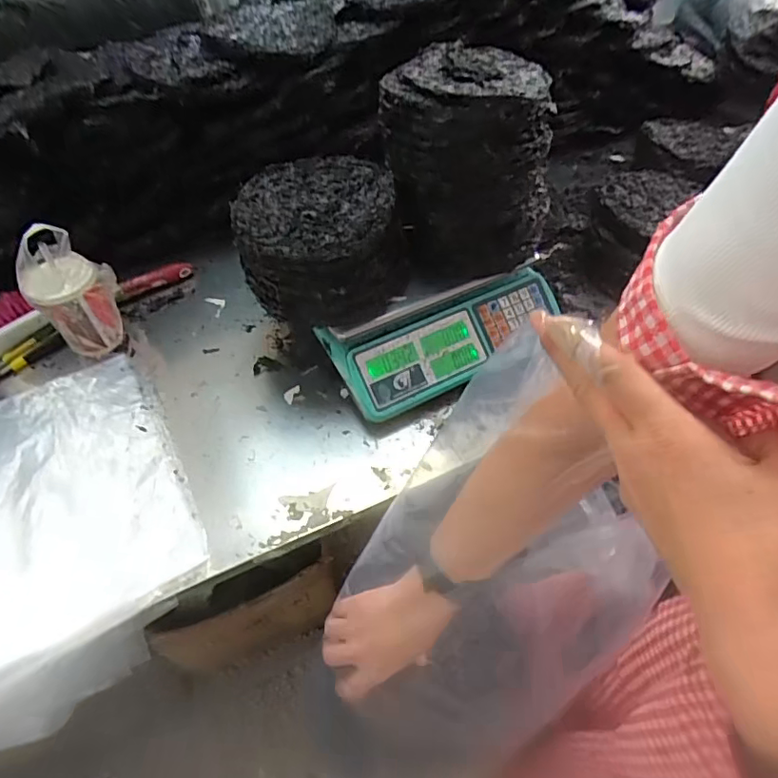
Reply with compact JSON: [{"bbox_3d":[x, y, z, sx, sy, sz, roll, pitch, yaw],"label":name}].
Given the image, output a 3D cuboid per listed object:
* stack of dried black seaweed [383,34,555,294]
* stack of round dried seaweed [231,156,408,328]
[{"bbox_3d":[0.095,-0.293,0.711,0.198,0.211,0.211,-12,54,-10],"label":"stack of dried black seaweed"},{"bbox_3d":[-0.090,-0.194,0.698,0.192,0.116,0.196,-13,54,-11],"label":"stack of round dried seaweed"}]

